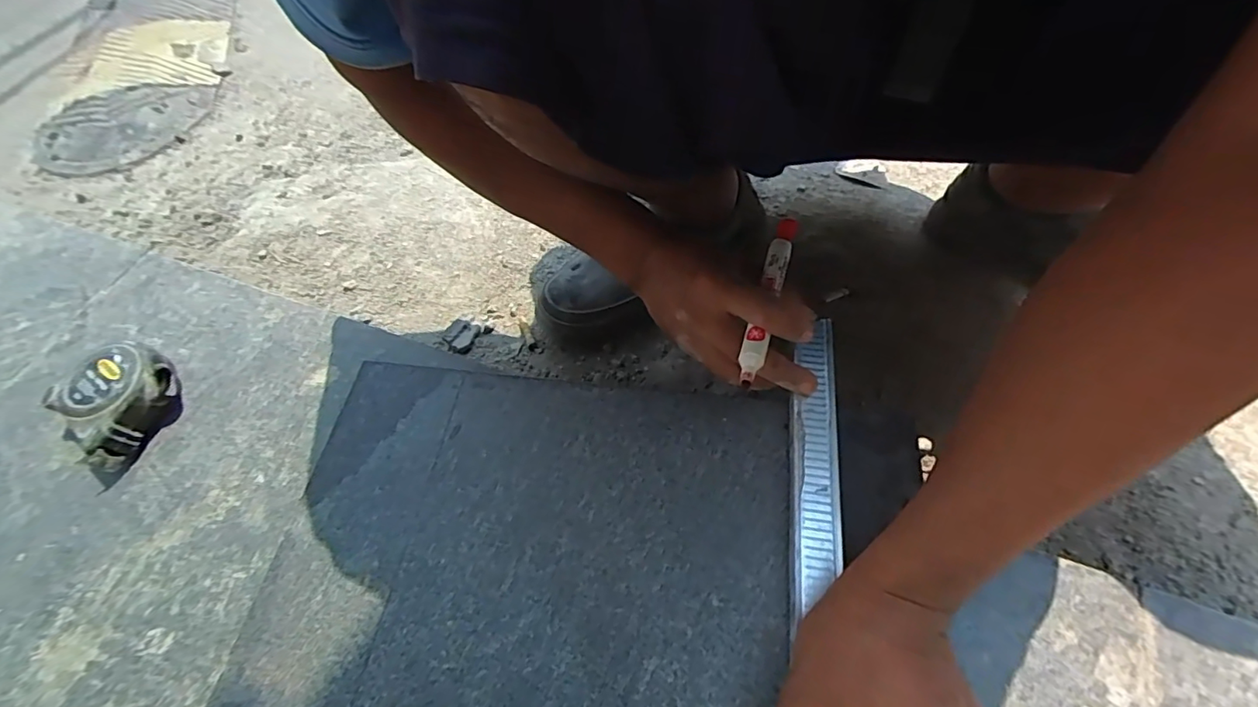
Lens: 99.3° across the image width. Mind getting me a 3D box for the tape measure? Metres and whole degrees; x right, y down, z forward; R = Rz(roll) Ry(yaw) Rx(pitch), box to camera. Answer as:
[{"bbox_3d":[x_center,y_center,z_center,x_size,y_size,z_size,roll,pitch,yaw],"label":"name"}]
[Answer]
[{"bbox_3d":[-0.386,0.033,0.398,0.075,0.041,0.080,22,63,16],"label":"tape measure"}]

